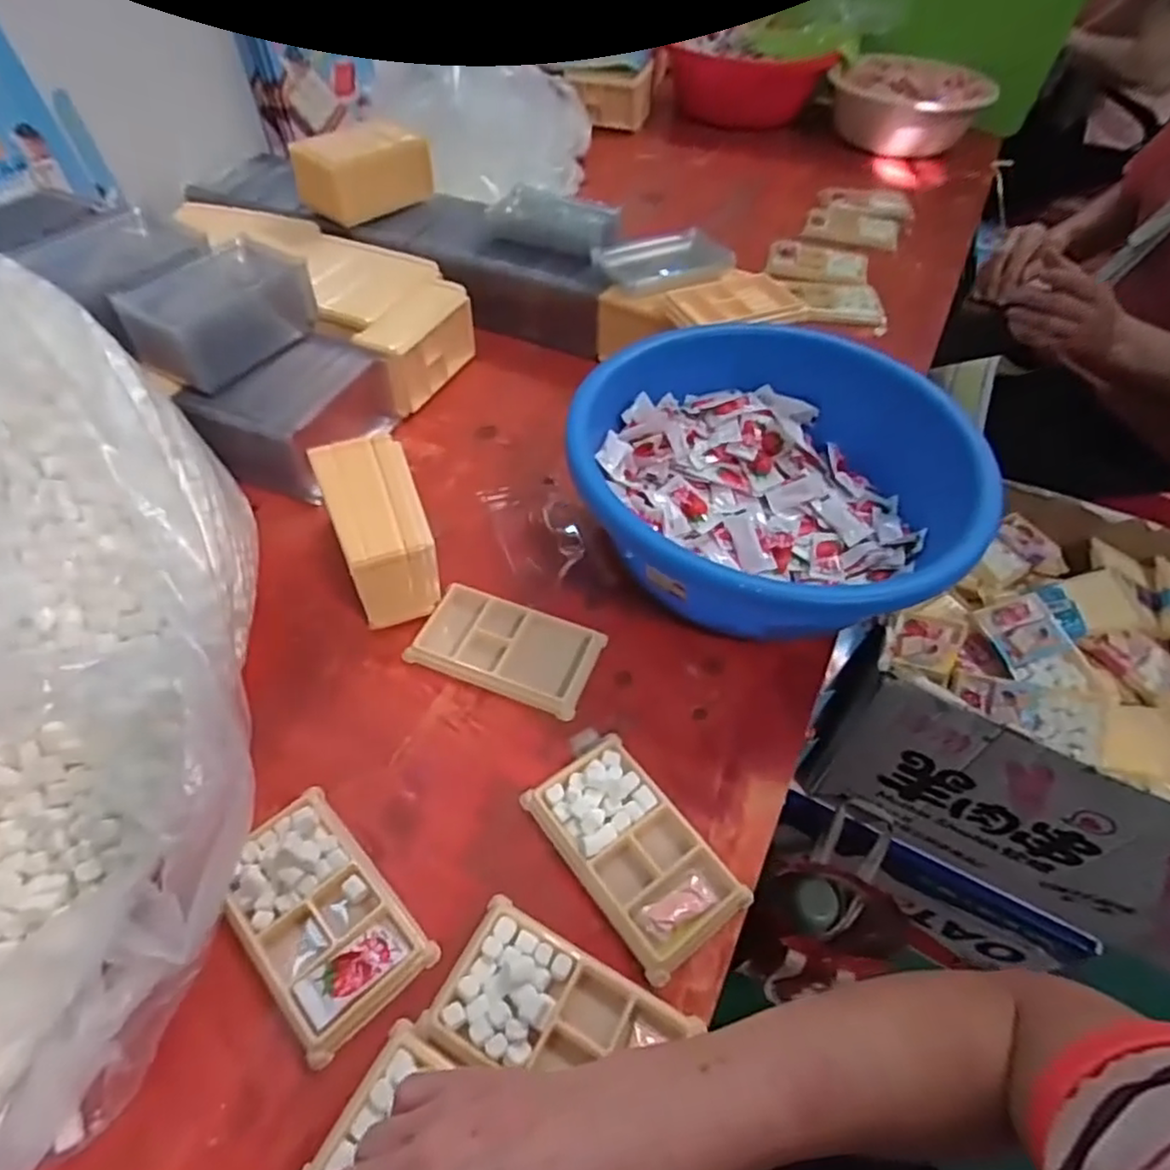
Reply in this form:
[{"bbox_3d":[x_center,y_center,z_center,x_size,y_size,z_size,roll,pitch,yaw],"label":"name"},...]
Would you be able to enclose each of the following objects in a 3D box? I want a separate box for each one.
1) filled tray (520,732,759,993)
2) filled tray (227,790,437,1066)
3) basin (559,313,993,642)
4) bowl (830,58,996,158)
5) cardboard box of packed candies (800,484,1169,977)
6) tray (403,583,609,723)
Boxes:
[{"bbox_3d":[0.030,0.166,0.434,0.075,0.017,0.137,-30,58,-25],"label":"filled tray"},{"bbox_3d":[-0.158,0.192,0.402,0.076,0.018,0.131,-35,60,-27],"label":"filled tray"},{"bbox_3d":[0.152,-0.089,0.583,0.302,0.122,0.302,1,51,-2],"label":"basin"},{"bbox_3d":[0.564,-0.838,1.212,0.230,0.108,0.230,1,51,-2],"label":"bowl"},{"bbox_3d":[0.597,0.150,0.796,0.551,0.283,0.379,24,54,16],"label":"cardboard box of packed candies"},{"bbox_3d":[-0.059,0.048,0.529,0.133,0.012,0.075,18,52,12],"label":"tray"}]

